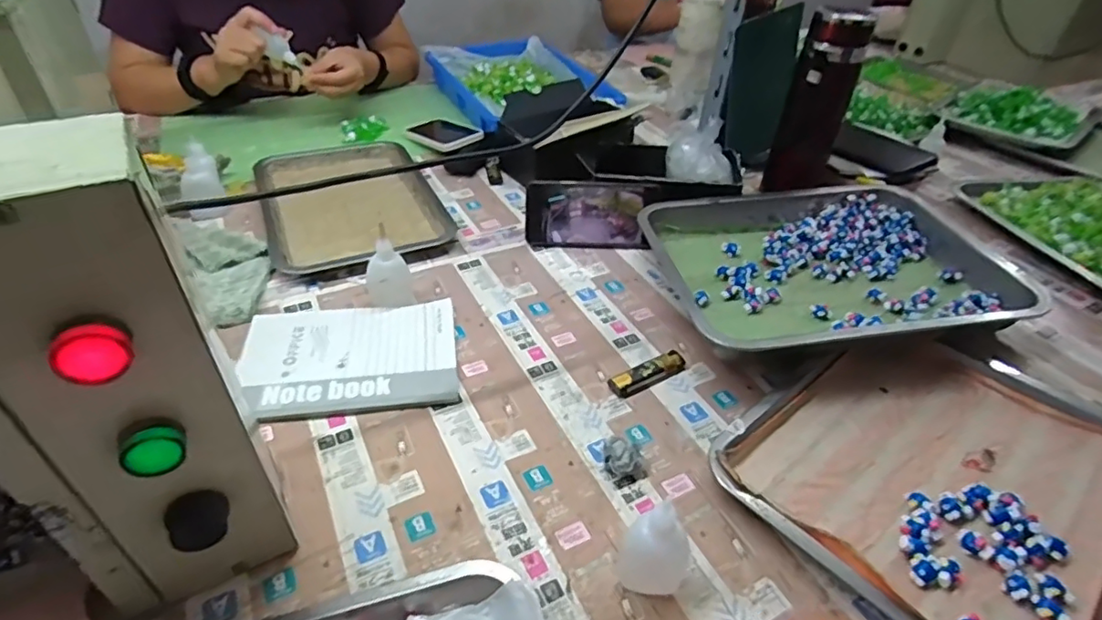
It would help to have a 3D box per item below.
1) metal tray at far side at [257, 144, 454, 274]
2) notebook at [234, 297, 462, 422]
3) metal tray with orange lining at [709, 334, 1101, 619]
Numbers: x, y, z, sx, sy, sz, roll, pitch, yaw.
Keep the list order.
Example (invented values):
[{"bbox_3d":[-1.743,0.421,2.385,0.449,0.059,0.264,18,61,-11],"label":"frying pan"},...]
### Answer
[{"bbox_3d":[-0.272,-0.150,0.784,0.212,0.030,0.299,-16,42,-23],"label":"metal tray at far side"},{"bbox_3d":[-0.191,0.044,0.553,0.194,0.010,0.135,-5,39,-11],"label":"notebook"},{"bbox_3d":[0.320,0.132,0.466,0.310,0.039,0.261,-25,46,-31],"label":"metal tray with orange lining"}]

